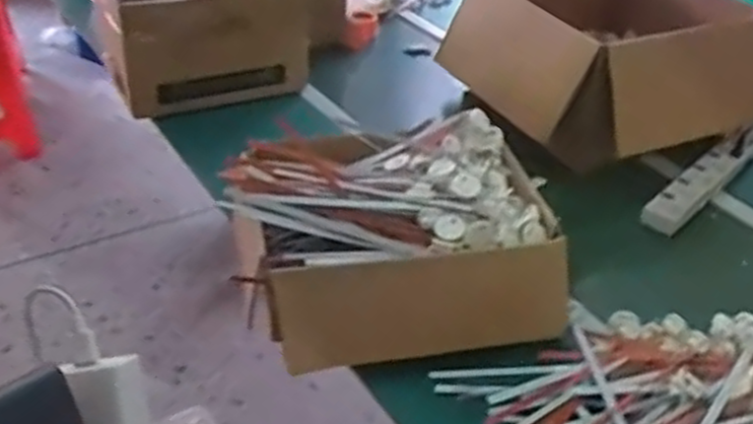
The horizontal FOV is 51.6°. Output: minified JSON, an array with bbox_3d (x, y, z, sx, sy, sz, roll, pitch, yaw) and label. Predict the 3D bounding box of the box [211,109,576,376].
[{"bbox_3d":[0.023,0.024,1.054,0.425,0.143,0.356,-7,36,-15],"label":"box"}]

